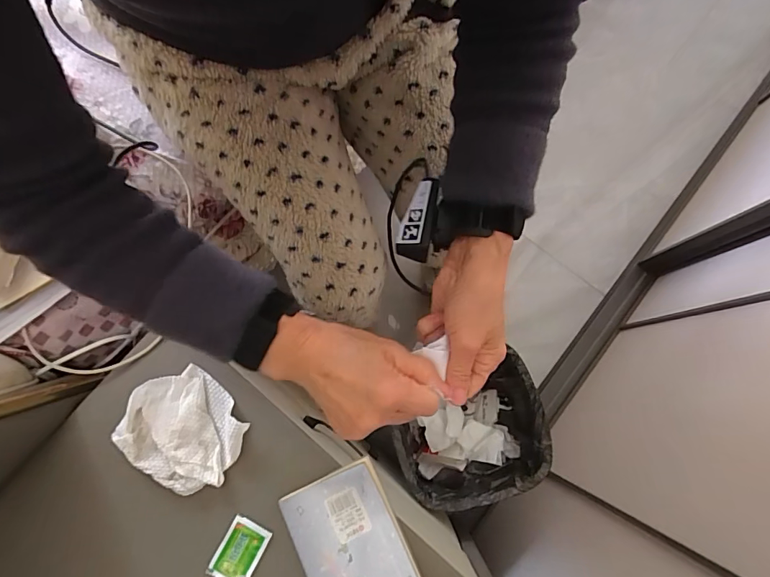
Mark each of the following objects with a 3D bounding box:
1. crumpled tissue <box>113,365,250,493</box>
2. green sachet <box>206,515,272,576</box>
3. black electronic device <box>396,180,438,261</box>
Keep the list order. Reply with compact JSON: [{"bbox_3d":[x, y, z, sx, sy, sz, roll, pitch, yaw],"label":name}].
[{"bbox_3d":[-0.199,0.140,0.432,0.113,0.024,0.101,32,80,6],"label":"crumpled tissue"},{"bbox_3d":[-0.141,0.255,0.417,0.041,0.004,0.059,28,80,6],"label":"green sachet"},{"bbox_3d":[0.030,-0.062,0.375,0.028,0.021,0.069,14,79,3],"label":"black electronic device"}]

